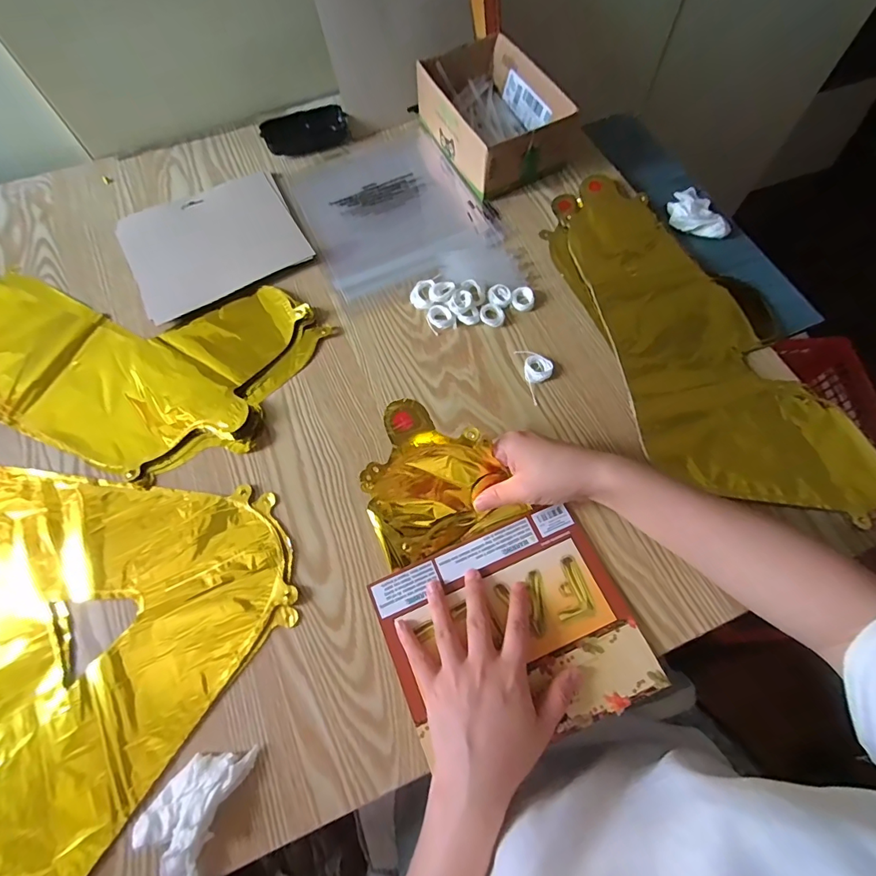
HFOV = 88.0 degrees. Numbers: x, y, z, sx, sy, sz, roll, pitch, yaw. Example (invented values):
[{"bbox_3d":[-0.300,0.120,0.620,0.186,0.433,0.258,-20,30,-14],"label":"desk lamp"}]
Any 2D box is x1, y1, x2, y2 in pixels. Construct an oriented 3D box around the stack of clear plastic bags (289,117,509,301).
[{"bbox_3d":[-0.061,-0.293,0.564,0.206,0.009,0.231,-24,68,-8],"label":"stack of clear plastic bags"}]

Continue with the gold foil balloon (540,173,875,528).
[{"bbox_3d":[0.264,-0.119,0.476,0.194,0.006,0.424,-14,68,-4],"label":"gold foil balloon"}]

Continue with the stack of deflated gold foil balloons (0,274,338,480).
[{"bbox_3d":[-0.367,-0.102,0.490,0.435,0.010,0.225,18,69,9],"label":"stack of deflated gold foil balloons"}]

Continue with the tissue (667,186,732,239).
[{"bbox_3d":[0.309,-0.274,0.550,0.056,0.022,0.088,-15,68,-4],"label":"tissue"}]

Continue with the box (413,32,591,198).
[{"bbox_3d":[0.064,-0.421,0.586,0.133,0.071,0.214,-26,69,-9],"label":"box"}]

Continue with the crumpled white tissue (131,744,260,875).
[{"bbox_3d":[-0.178,0.264,0.324,0.056,0.021,0.086,19,69,10],"label":"crumpled white tissue"}]

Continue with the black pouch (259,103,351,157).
[{"bbox_3d":[-0.176,-0.411,0.603,0.111,0.029,0.038,-14,67,-4],"label":"black pouch"}]

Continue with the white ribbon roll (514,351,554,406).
[{"bbox_3d":[0.103,-0.067,0.460,0.030,0.009,0.063,-14,68,-4],"label":"white ribbon roll"}]

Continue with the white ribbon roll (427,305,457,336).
[{"bbox_3d":[0.003,-0.129,0.488,0.027,0.007,0.032,-16,68,-5],"label":"white ribbon roll"}]

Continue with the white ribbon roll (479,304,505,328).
[{"bbox_3d":[0.058,-0.132,0.488,0.026,0.008,0.030,2,67,3],"label":"white ribbon roll"}]

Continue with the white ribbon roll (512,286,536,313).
[{"bbox_3d":[0.093,-0.152,0.493,0.025,0.010,0.026,-1,67,2],"label":"white ribbon roll"}]

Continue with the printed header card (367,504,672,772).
[{"bbox_3d":[0.060,0.160,0.375,0.194,0.009,0.163,-22,68,-7],"label":"printed header card"}]

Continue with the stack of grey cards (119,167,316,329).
[{"bbox_3d":[-0.268,-0.238,0.540,0.191,0.009,0.168,-28,69,-10],"label":"stack of grey cards"}]

